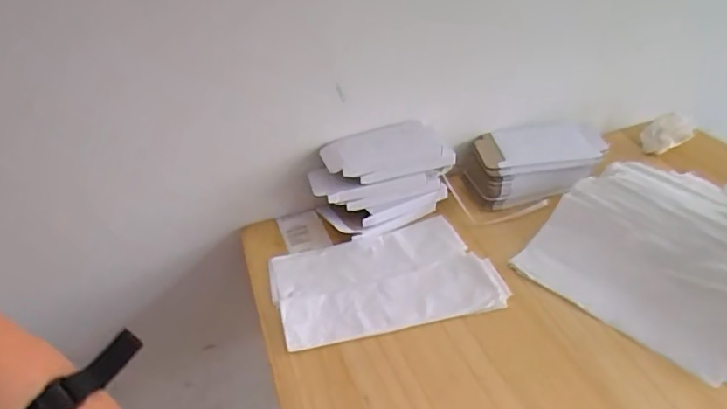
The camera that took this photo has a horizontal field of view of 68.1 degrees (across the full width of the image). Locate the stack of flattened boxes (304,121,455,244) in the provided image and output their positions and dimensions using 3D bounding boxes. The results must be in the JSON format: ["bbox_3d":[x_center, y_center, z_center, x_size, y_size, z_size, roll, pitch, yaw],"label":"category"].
[{"bbox_3d":[0.021,-0.036,0.759,0.191,0.107,0.107,-20,37,-19],"label":"stack of flattened boxes"}]

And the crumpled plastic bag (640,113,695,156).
[{"bbox_3d":[0.480,-0.107,0.848,0.071,0.048,0.057,9,38,21],"label":"crumpled plastic bag"}]

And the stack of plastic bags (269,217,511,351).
[{"bbox_3d":[0.023,0.091,0.662,0.259,0.011,0.165,-11,34,-6],"label":"stack of plastic bags"}]

